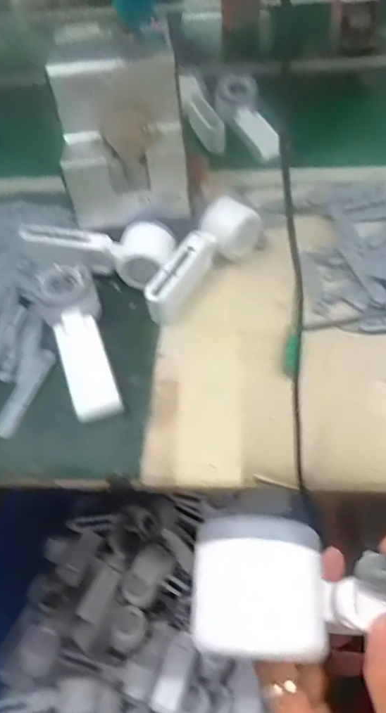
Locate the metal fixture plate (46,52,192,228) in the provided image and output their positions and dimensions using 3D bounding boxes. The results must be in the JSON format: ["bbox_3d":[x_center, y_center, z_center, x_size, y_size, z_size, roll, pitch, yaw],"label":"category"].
[{"bbox_3d":[-0.071,-0.217,0.502,0.123,0.134,0.078,-8,50,0],"label":"metal fixture plate"}]

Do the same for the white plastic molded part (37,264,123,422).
[{"bbox_3d":[-0.105,-0.014,0.469,0.048,0.032,0.161,-15,67,-7],"label":"white plastic molded part"}]

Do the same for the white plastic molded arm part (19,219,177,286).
[{"bbox_3d":[-0.101,-0.118,0.547,0.165,0.055,0.057,11,53,15],"label":"white plastic molded arm part"}]

